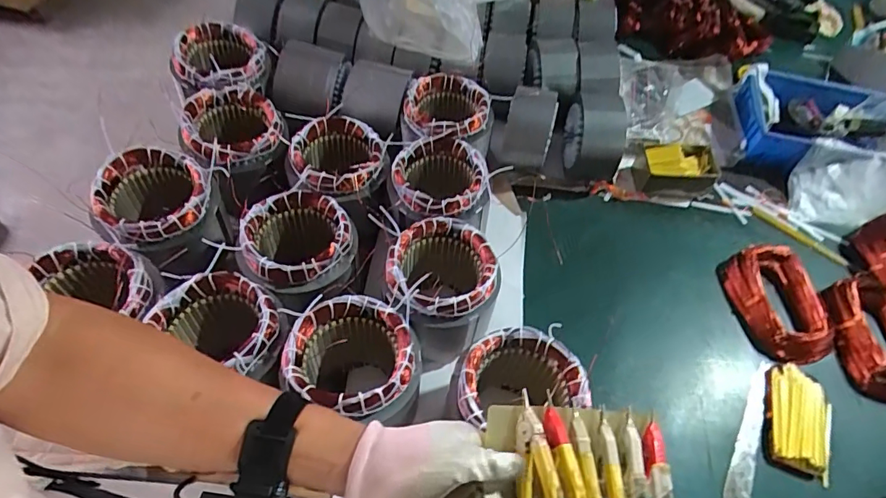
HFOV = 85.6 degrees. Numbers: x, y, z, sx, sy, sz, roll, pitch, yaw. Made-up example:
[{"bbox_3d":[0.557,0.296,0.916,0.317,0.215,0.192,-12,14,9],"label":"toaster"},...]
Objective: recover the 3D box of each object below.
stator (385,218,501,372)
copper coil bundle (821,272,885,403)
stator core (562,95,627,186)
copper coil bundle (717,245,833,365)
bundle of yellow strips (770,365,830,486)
[{"bbox_3d":[-0.004,0.059,0.649,0.145,0.147,0.140,2,57,-3],"label":"stator"},{"bbox_3d":[0.675,0.136,0.752,0.123,0.041,0.199,10,57,2],"label":"copper coil bundle"},{"bbox_3d":[0.266,-0.194,0.859,0.089,0.126,0.122,2,57,-3],"label":"stator core"},{"bbox_3d":[0.540,0.083,0.766,0.127,0.059,0.192,-13,59,-12],"label":"copper coil bundle"},{"bbox_3d":[0.499,0.239,0.675,0.078,0.027,0.144,22,59,10],"label":"bundle of yellow strips"}]

